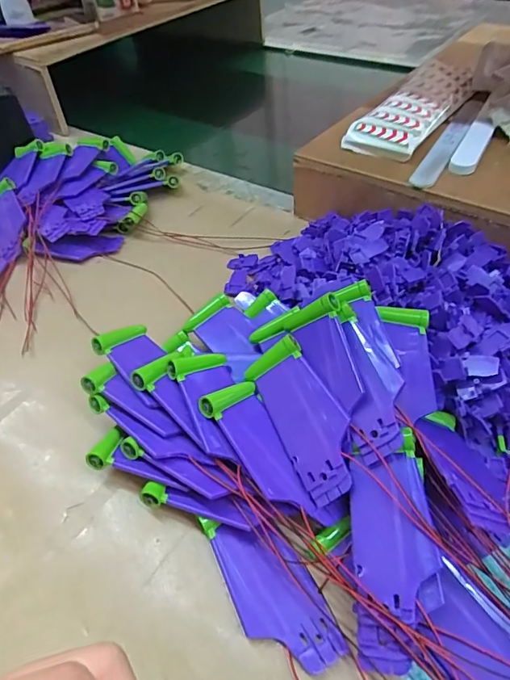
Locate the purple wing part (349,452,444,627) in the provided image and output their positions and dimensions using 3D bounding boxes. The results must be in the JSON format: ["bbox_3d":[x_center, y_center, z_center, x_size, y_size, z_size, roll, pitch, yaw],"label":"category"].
[{"bbox_3d":[0.064,0.089,0.219,0.036,0.009,0.069,-7,54,13],"label":"purple wing part"}]

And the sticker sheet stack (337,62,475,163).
[{"bbox_3d":[0.150,-0.217,0.435,0.059,0.022,0.183,24,53,26],"label":"sticker sheet stack"}]

